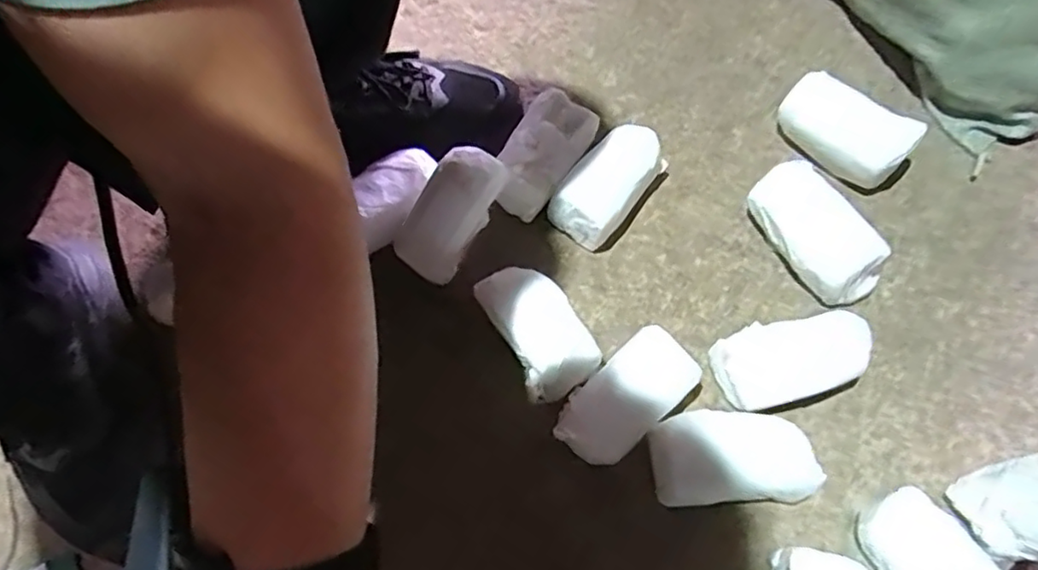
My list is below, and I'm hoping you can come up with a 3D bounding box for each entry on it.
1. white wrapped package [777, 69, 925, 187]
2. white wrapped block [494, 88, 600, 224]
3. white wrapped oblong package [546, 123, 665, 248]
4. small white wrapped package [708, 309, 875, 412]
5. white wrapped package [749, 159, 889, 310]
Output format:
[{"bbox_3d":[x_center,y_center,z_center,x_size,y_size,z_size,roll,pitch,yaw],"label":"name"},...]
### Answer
[{"bbox_3d":[0.287,-0.138,0.572,0.111,0.060,0.051,41,76,16],"label":"white wrapped package"},{"bbox_3d":[0.023,-0.113,0.591,0.064,0.063,0.114,27,72,16],"label":"white wrapped block"},{"bbox_3d":[0.083,-0.088,0.578,0.058,0.054,0.111,38,75,16],"label":"white wrapped oblong package"},{"bbox_3d":[0.213,0.060,0.509,0.109,0.052,0.059,-16,67,-1],"label":"small white wrapped package"},{"bbox_3d":[0.247,-0.042,0.542,0.058,0.059,0.122,-30,70,-9],"label":"white wrapped package"}]

